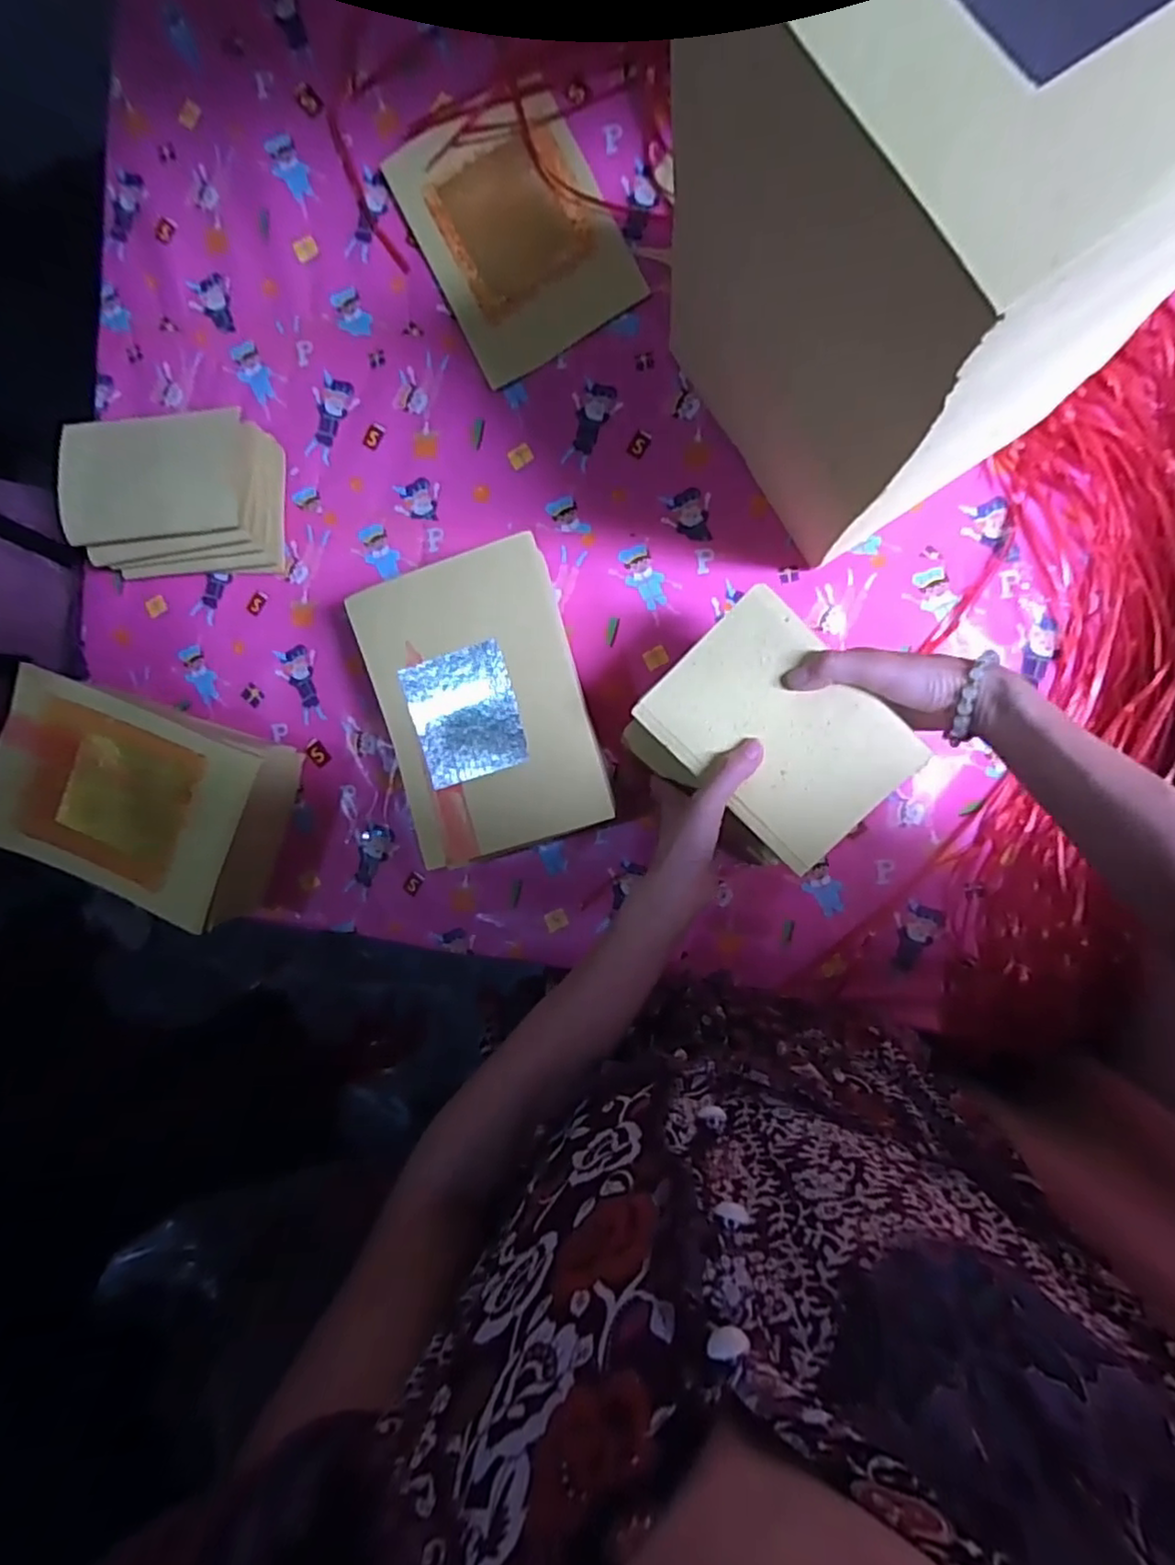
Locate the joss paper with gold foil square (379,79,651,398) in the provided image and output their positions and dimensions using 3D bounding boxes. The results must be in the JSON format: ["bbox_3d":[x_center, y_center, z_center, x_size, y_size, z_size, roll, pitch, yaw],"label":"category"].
[{"bbox_3d":[-0.062,-0.480,0.585,0.155,0.010,0.211,-27,90,8],"label":"joss paper with gold foil square"}]

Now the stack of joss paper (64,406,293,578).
[{"bbox_3d":[-0.368,-0.255,0.599,0.160,0.082,0.118,-3,93,7],"label":"stack of joss paper"}]

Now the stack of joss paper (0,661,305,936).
[{"bbox_3d":[-0.390,0.009,0.606,0.227,0.103,0.160,20,96,5],"label":"stack of joss paper"}]

